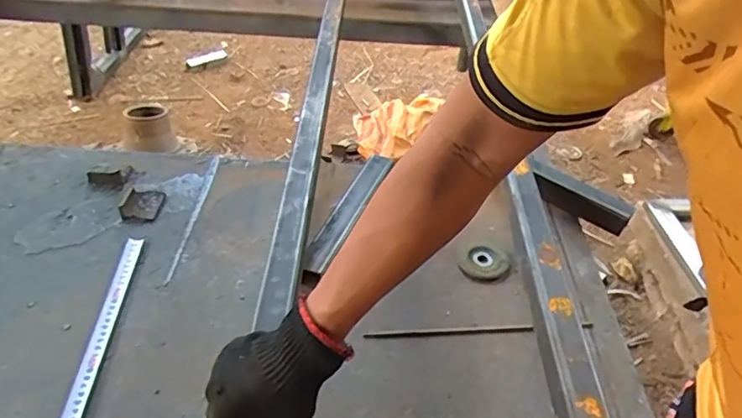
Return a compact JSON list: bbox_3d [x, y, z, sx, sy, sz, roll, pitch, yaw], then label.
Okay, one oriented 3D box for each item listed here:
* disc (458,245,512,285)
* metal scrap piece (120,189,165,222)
[{"bbox_3d":[0.160,0.078,0.772,0.067,0.009,0.062,3,41,-3],"label":"disc"},{"bbox_3d":[-0.342,-0.008,0.821,0.053,0.016,0.065,0,42,-7],"label":"metal scrap piece"}]

